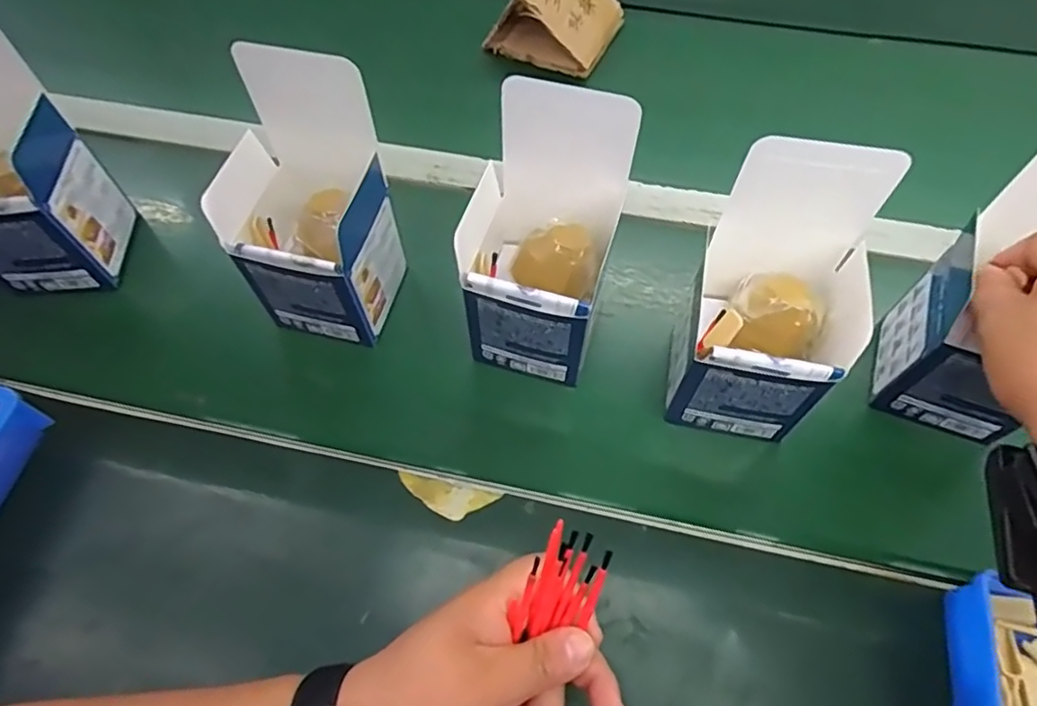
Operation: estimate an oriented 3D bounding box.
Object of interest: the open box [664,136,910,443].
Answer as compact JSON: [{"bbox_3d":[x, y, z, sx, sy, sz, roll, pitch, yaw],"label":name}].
[{"bbox_3d":[0.155,-0.018,0.387,0.096,0.207,0.092,11,61,7],"label":"open box"}]

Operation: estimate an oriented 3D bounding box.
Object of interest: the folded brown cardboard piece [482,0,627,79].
[{"bbox_3d":[0.042,-0.346,0.608,0.108,0.073,0.103,27,64,15],"label":"folded brown cardboard piece"}]

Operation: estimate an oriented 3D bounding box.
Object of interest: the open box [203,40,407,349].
[{"bbox_3d":[-0.139,-0.099,0.416,0.090,0.164,0.108,13,62,8],"label":"open box"}]

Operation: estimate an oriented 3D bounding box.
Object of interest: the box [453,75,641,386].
[{"bbox_3d":[0.014,-0.066,0.389,0.088,0.174,0.090,13,61,8],"label":"box"}]

